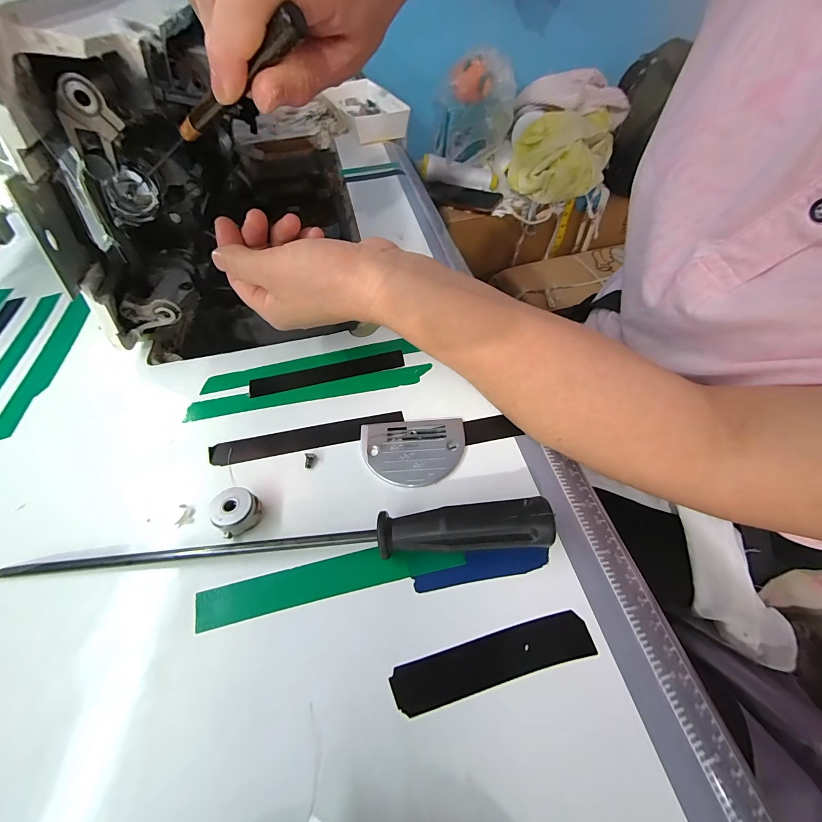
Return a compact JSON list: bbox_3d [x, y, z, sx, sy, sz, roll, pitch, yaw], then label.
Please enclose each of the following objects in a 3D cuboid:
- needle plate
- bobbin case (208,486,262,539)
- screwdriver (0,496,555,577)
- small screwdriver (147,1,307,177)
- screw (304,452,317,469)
[{"bbox_3d":[0.002,0.024,0.213,0.062,0.004,0.044,-6,55,0],"label":"needle plate"},{"bbox_3d":[-0.092,0.052,0.187,0.022,0.014,0.021,-27,57,-14],"label":"bobbin case"},{"bbox_3d":[-0.064,0.064,0.174,0.259,0.024,0.021,-4,55,1],"label":"screwdriver"},{"bbox_3d":[-0.104,-0.153,0.182,0.137,0.010,0.010,-4,50,34],"label":"small screwdriver"},{"bbox_3d":[-0.060,0.029,0.210,0.006,0.004,0.010,0,55,4],"label":"screw"}]

